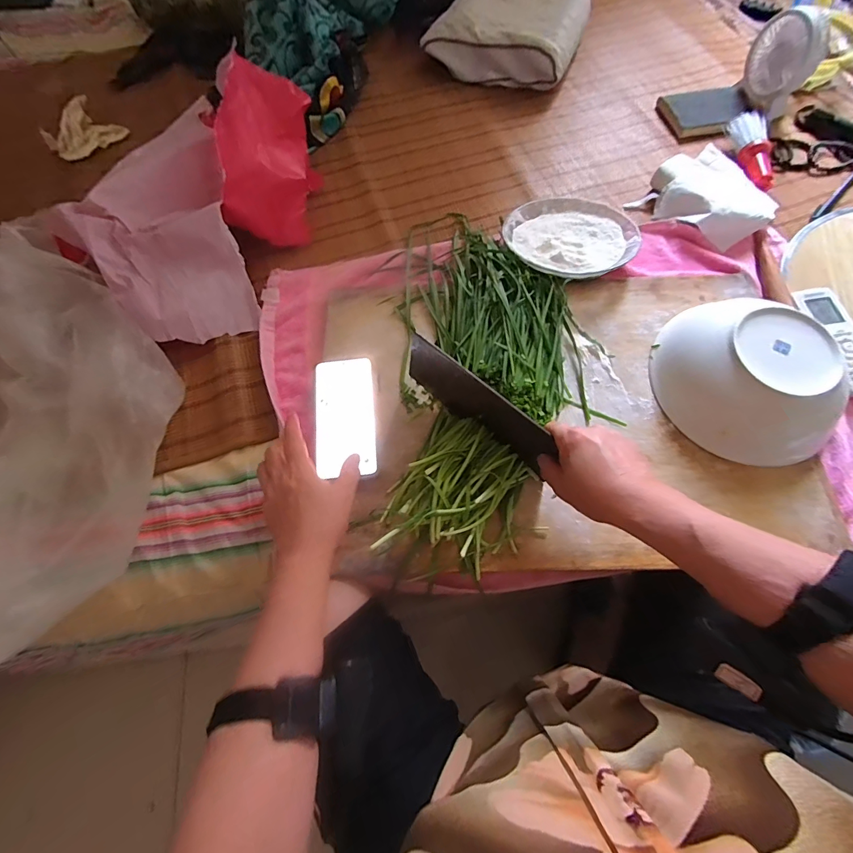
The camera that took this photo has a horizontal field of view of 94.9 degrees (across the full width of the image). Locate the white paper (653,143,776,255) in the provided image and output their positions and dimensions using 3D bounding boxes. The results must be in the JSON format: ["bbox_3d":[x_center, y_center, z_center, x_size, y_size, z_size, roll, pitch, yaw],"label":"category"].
[{"bbox_3d":[0.424,-0.343,0.589,0.174,0.046,0.138,39,73,15],"label":"white paper"}]

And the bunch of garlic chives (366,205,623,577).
[{"bbox_3d":[0.082,-0.092,0.489,0.227,0.045,0.476,2,67,1],"label":"bunch of garlic chives"}]

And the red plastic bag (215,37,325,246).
[{"bbox_3d":[-0.234,-0.396,0.581,0.108,0.138,0.239,-2,67,0],"label":"red plastic bag"}]

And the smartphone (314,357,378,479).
[{"bbox_3d":[-0.099,-0.014,0.473,0.072,0.013,0.146,-5,67,-3],"label":"smartphone"}]

